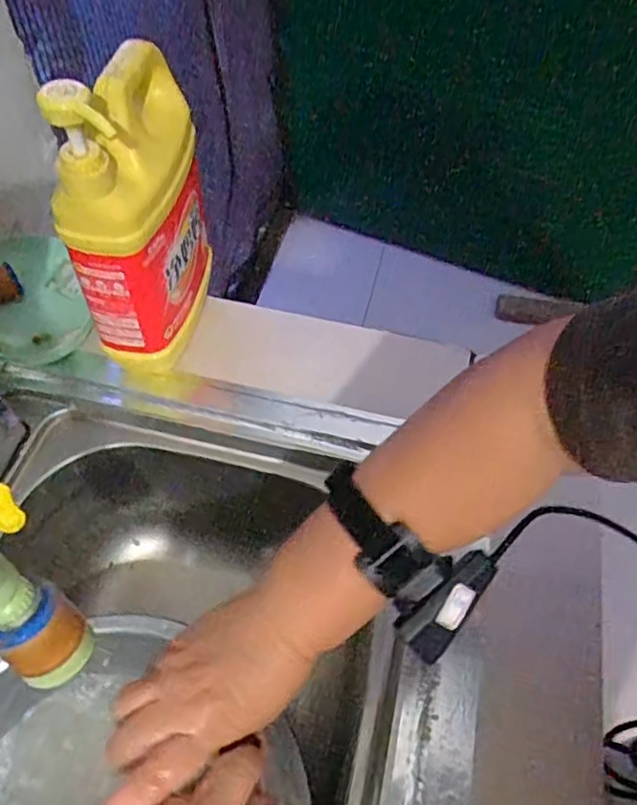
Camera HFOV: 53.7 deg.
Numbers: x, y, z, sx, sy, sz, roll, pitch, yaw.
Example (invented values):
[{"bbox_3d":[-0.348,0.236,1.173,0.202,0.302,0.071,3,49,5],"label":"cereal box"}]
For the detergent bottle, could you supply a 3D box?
[{"bbox_3d":[-0.127,-0.143,0.466,0.069,0.216,0.140,6,56,2],"label":"detergent bottle"}]

